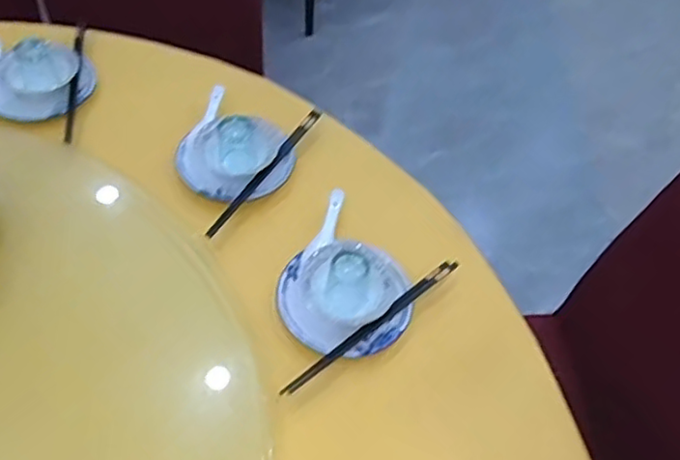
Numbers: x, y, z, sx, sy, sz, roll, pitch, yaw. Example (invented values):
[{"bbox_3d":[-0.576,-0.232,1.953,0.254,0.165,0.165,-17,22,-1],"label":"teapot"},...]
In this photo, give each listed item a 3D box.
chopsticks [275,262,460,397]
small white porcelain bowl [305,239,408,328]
[{"bbox_3d":[0.040,0.108,0.750,0.260,0.015,0.017,-33,62,-27],"label":"chopsticks"},{"bbox_3d":[0.014,0.057,0.760,0.111,0.066,0.105,3,52,-3],"label":"small white porcelain bowl"}]

